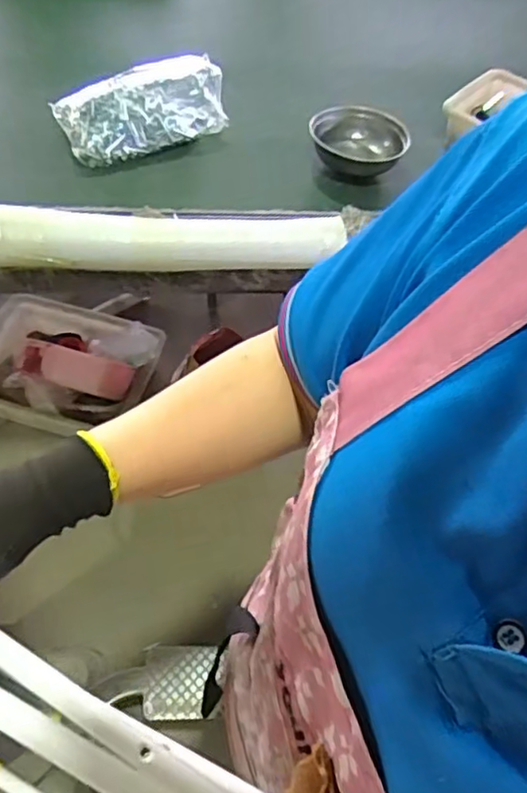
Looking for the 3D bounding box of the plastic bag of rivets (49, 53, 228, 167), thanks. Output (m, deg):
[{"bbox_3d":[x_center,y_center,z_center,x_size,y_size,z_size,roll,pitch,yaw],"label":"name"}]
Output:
[{"bbox_3d":[-0.178,-0.437,0.959,0.258,0.086,0.134,-19,59,-18],"label":"plastic bag of rivets"}]

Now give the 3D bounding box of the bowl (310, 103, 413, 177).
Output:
[{"bbox_3d":[0.147,-0.393,0.974,0.151,0.054,0.143,2,54,-3],"label":"bowl"}]

